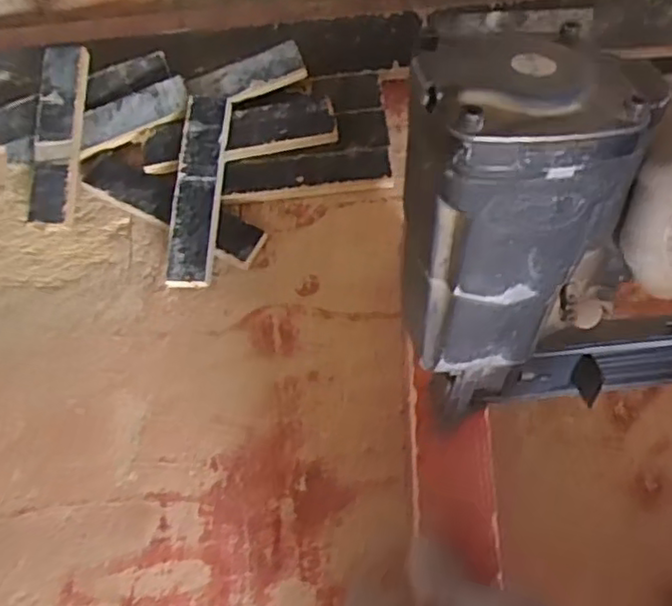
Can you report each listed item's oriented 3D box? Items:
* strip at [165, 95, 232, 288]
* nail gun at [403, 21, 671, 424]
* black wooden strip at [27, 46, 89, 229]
[{"bbox_3d":[-0.109,-0.091,0.534,0.035,0.008,0.159,5,75,-4],"label":"strip"},{"bbox_3d":[0.191,-0.035,0.329,0.332,0.217,0.094,-7,67,-3],"label":"nail gun"},{"bbox_3d":[-0.240,-0.147,0.580,0.040,0.011,0.161,1,77,-3],"label":"black wooden strip"}]

